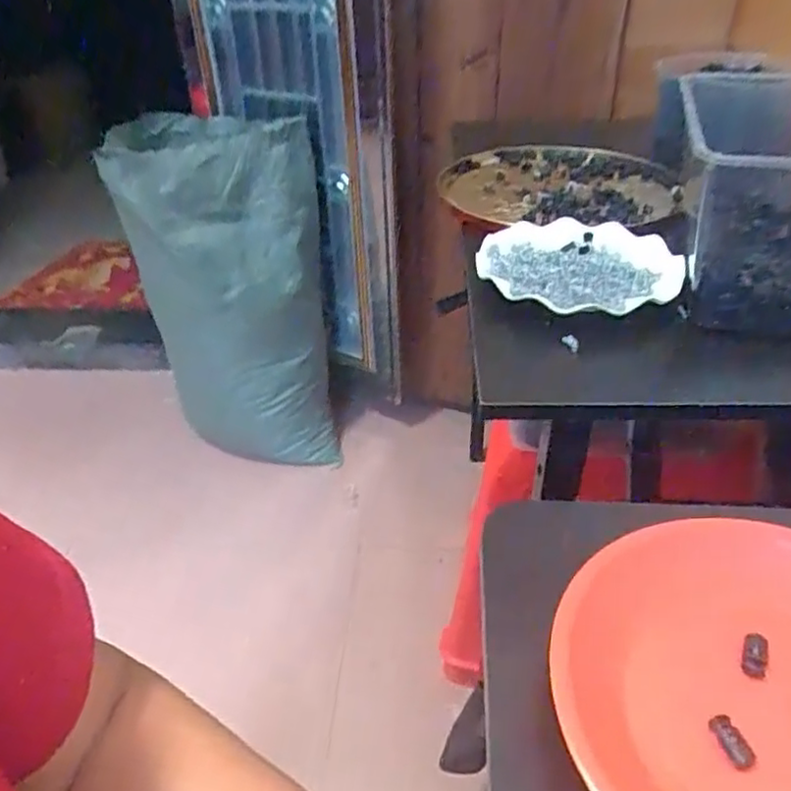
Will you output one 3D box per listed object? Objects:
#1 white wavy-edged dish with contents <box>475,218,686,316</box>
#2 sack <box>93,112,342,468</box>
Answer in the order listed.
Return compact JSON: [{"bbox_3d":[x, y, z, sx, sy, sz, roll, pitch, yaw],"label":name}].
[{"bbox_3d":[0.172,-0.125,0.622,0.179,0.023,0.175,-2,36,1],"label":"white wavy-edged dish with contents"},{"bbox_3d":[-0.335,-0.219,1.475,0.358,0.700,0.281,2,36,7],"label":"sack"}]

